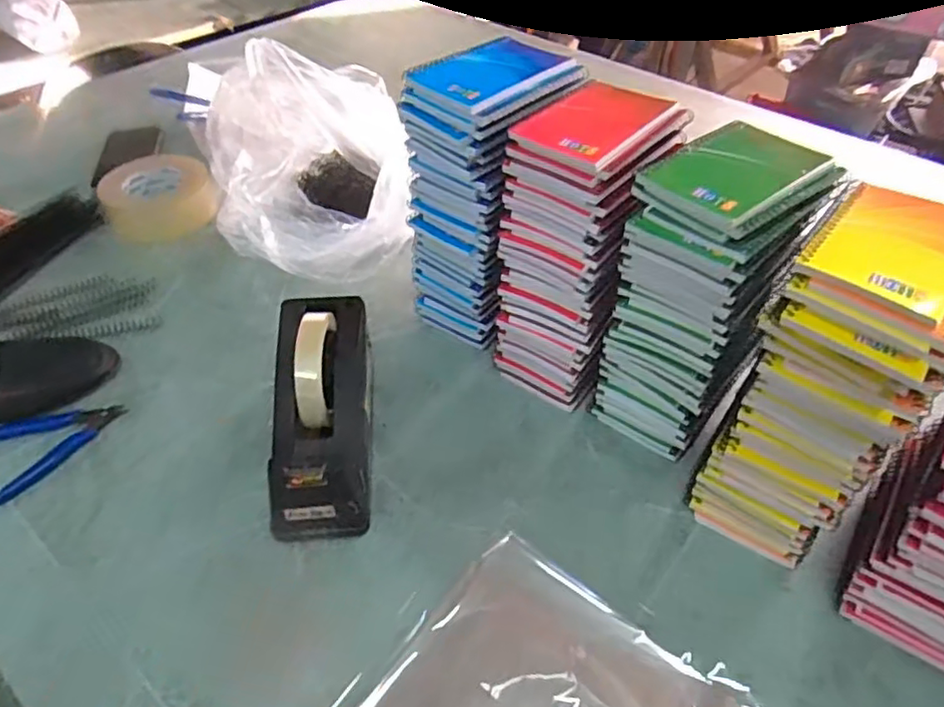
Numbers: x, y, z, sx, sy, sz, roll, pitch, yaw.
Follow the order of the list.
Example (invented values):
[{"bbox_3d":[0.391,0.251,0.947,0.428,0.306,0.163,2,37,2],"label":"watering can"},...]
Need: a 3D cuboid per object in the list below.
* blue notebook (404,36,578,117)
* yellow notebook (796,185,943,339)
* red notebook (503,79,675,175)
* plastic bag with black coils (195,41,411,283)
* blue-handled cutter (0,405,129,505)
[{"bbox_3d":[0.018,-0.247,0.554,0.128,0.011,0.099,-34,56,-29],"label":"blue notebook"},{"bbox_3d":[0.262,-0.069,0.397,0.080,0.010,0.130,31,53,25],"label":"yellow notebook"},{"bbox_3d":[0.101,-0.189,0.516,0.087,0.014,0.124,32,54,26],"label":"red notebook"},{"bbox_3d":[-0.199,-0.225,0.773,0.227,0.190,0.280,-16,47,-14],"label":"plastic bag with black coils"},{"bbox_3d":[-0.388,0.079,0.593,0.120,0.009,0.090,-27,50,-23],"label":"blue-handled cutter"}]

